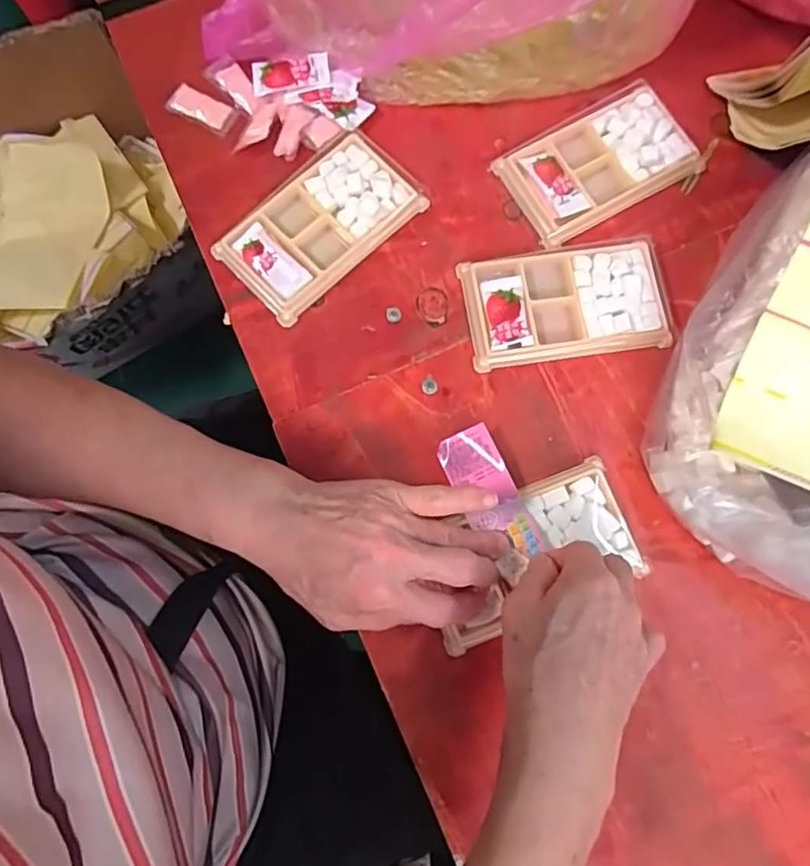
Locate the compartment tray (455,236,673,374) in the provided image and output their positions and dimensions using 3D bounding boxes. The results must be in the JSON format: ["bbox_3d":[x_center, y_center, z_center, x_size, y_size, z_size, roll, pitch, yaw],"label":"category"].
[{"bbox_3d":[0.111,-0.091,0.424,0.135,0.014,0.078,-9,78,-2],"label":"compartment tray"}]

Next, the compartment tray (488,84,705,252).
[{"bbox_3d":[0.142,-0.198,0.445,0.136,0.014,0.079,-30,80,-6],"label":"compartment tray"}]

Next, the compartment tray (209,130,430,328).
[{"bbox_3d":[-0.059,-0.147,0.432,0.134,0.016,0.077,-43,82,-9],"label":"compartment tray"}]

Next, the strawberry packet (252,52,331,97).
[{"bbox_3d":[-0.084,-0.265,0.447,0.056,0.006,0.027,-8,78,-2],"label":"strawberry packet"}]

